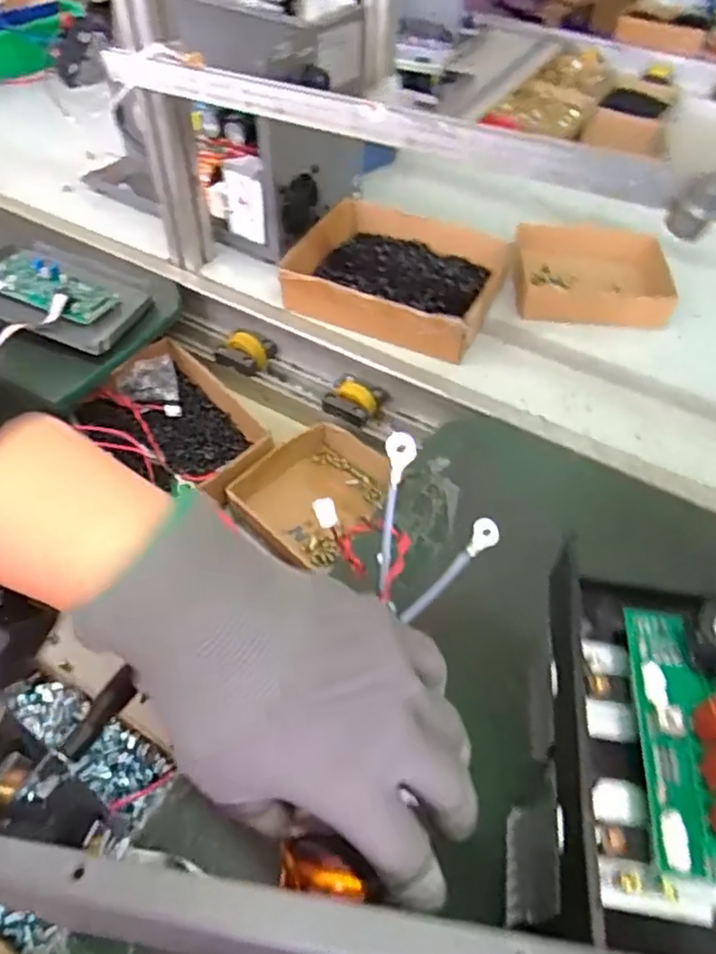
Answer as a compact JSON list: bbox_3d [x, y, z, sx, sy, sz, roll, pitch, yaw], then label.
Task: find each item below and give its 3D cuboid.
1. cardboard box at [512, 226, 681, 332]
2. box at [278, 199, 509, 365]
[{"bbox_3d":[0.275,-0.242,0.775,0.182,0.042,0.131,8,51,4],"label":"cardboard box"},{"bbox_3d":[0.047,-0.236,0.747,0.222,0.059,0.193,20,53,13],"label":"box"}]

